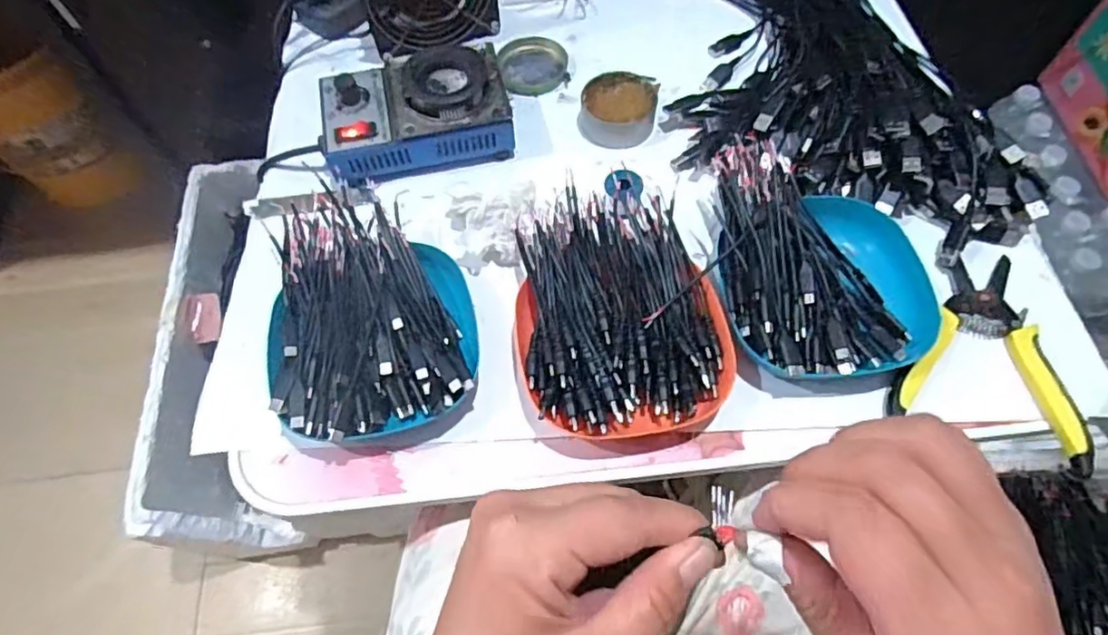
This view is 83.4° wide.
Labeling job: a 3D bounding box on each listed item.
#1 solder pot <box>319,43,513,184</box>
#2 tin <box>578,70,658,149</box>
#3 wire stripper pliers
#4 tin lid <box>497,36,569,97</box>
[{"bbox_3d":[-0.113,-0.171,0.510,0.152,0.053,0.100,-13,64,-5],"label":"solder pot"},{"bbox_3d":[0.055,-0.180,0.538,0.063,0.027,0.075,10,64,6],"label":"tin"},{"bbox_3d":[0.305,0.019,0.426,0.117,0.023,0.146,21,66,12],"label":"wire stripper pliers"},{"bbox_3d":[-0.020,-0.235,0.580,0.062,0.018,0.054,2,63,3],"label":"tin lid"}]

